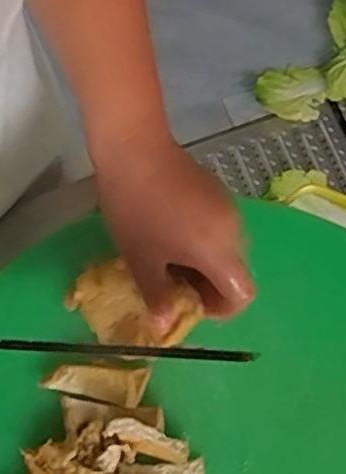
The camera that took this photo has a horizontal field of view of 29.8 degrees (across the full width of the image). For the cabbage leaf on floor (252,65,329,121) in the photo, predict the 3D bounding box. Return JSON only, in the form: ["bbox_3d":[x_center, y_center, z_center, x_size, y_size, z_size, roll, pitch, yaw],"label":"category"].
[{"bbox_3d":[0.257,-0.309,1.399,0.155,0.033,0.131,-20,76,-6],"label":"cabbage leaf on floor"}]

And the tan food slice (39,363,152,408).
[{"bbox_3d":[-0.050,0.093,0.410,0.066,0.009,0.024,3,75,0],"label":"tan food slice"}]

